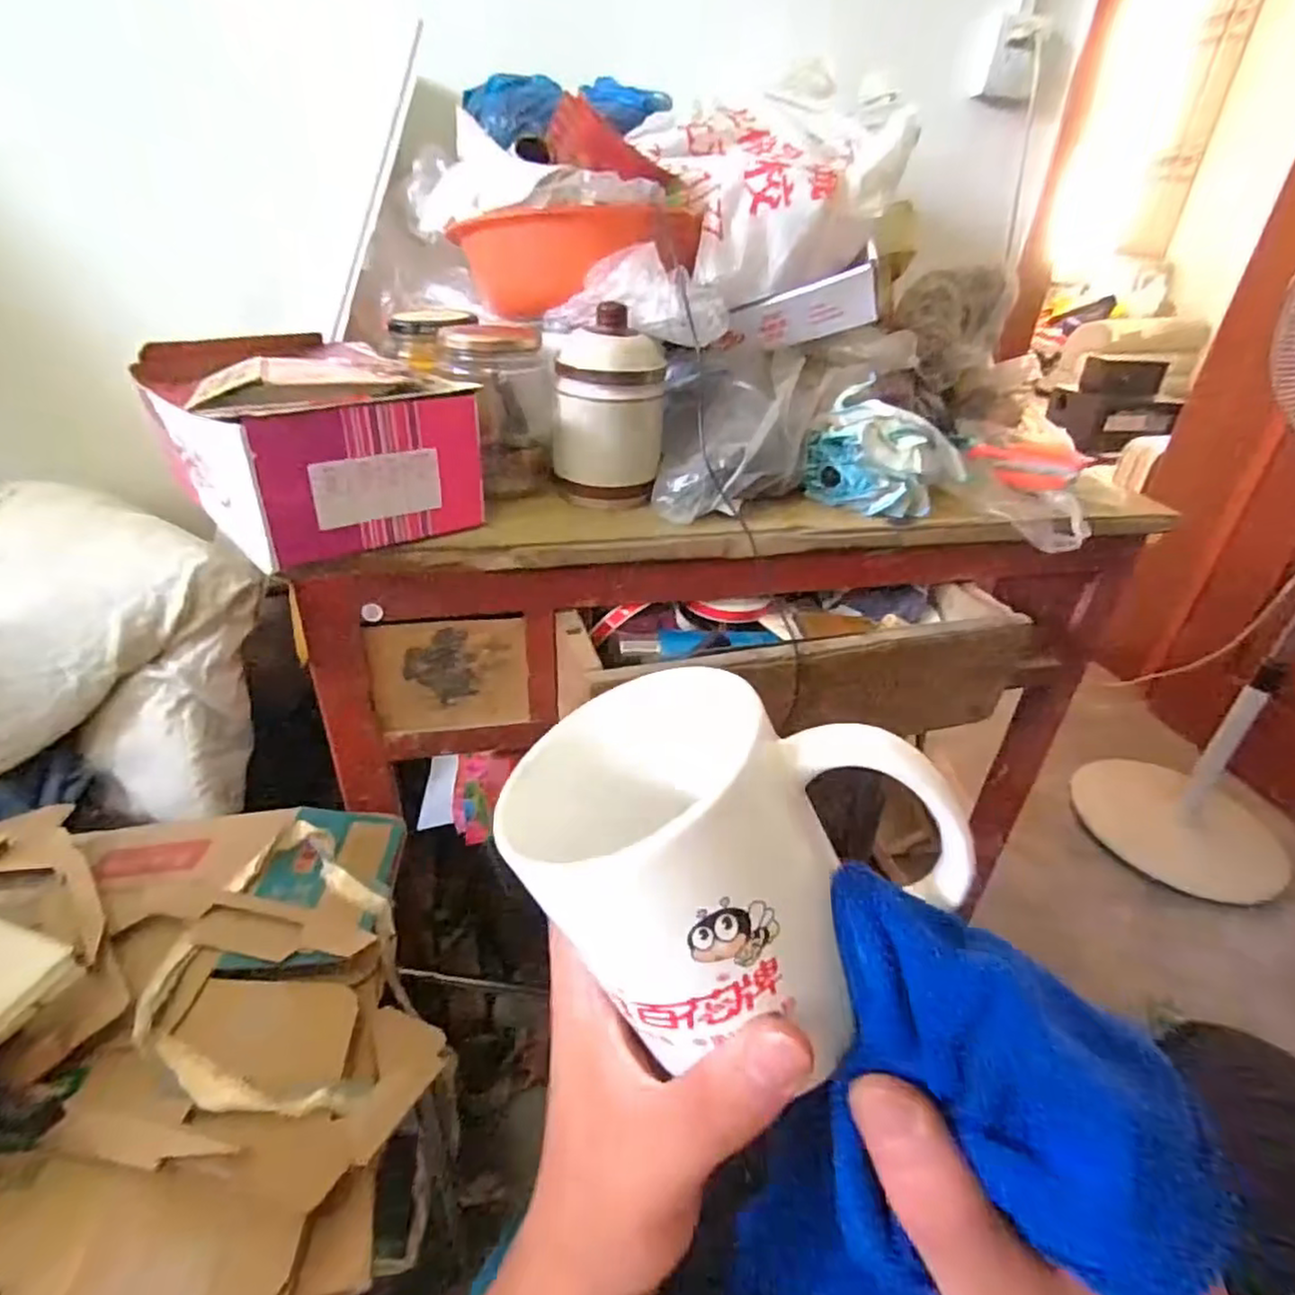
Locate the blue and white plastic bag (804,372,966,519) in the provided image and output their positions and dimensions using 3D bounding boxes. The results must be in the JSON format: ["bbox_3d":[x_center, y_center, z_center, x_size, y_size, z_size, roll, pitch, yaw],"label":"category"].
[{"bbox_3d":[0.216,-0.175,0.625,0.114,0.090,0.080,28,40,34],"label":"blue and white plastic bag"}]

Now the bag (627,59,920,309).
[{"bbox_3d":[0.118,-0.459,0.676,0.232,0.178,0.238,7,32,6],"label":"bag"}]

